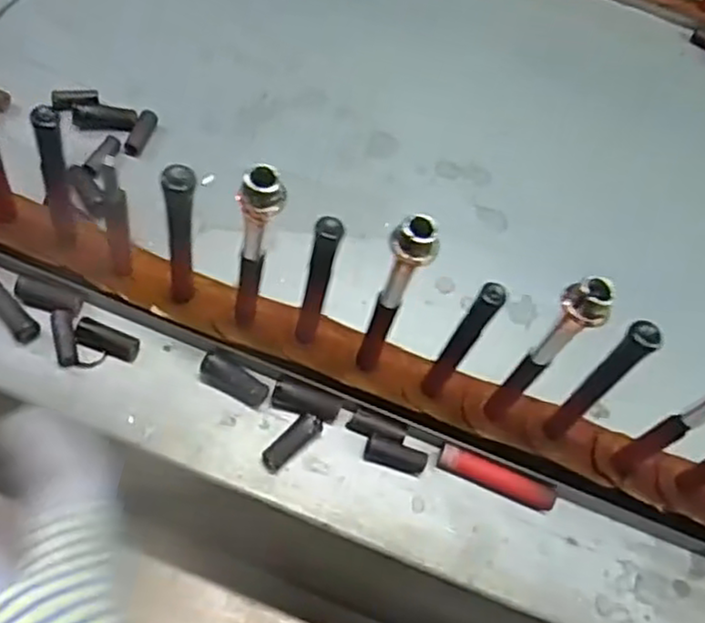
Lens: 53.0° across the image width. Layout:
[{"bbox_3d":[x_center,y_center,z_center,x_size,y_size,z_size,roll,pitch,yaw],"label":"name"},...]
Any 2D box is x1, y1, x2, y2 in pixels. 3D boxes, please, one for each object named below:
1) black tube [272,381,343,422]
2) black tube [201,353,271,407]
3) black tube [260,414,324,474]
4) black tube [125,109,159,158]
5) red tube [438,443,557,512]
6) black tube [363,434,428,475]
[{"bbox_3d":[-0.035,0.068,0.534,0.052,0.015,0.018,15,58,4],"label":"black tube"},{"bbox_3d":[-0.089,0.051,0.530,0.052,0.017,0.019,27,60,12],"label":"black tube"},{"bbox_3d":[-0.044,0.097,0.516,0.051,0.019,0.016,-42,69,-12],"label":"black tube"},{"bbox_3d":[-0.194,-0.163,0.650,0.014,0.014,0.050,17,58,6],"label":"black tube"},{"bbox_3d":[0.107,0.125,0.528,0.088,0.019,0.019,20,59,8],"label":"red tube"},{"bbox_3d":[0.033,0.106,0.526,0.046,0.013,0.015,16,58,5],"label":"black tube"}]

